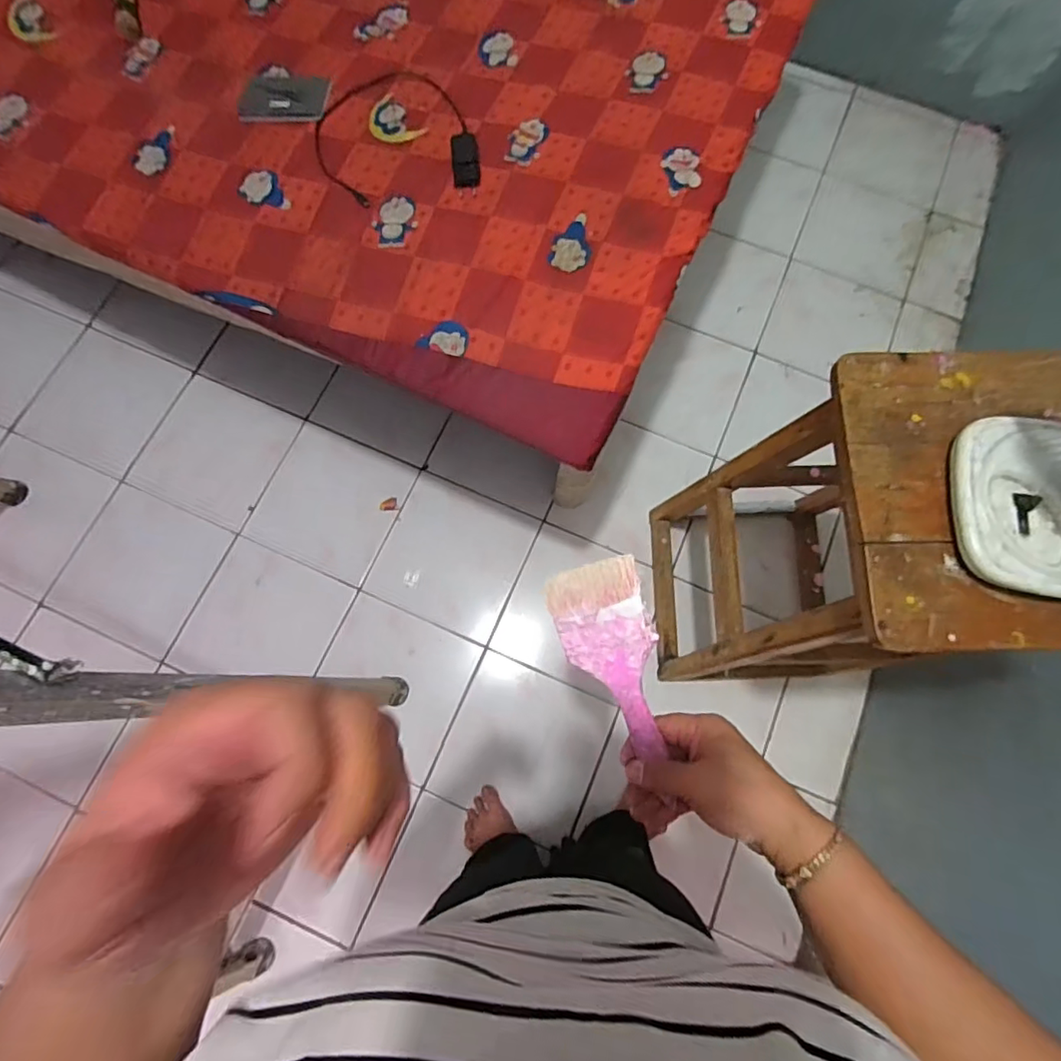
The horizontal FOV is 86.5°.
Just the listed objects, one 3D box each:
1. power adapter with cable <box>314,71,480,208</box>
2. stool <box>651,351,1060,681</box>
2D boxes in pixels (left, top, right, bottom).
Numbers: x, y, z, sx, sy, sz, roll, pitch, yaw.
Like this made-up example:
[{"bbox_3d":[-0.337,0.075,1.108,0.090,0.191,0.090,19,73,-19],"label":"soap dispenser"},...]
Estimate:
[{"bbox_3d":[-0.182,-0.538,0.749,0.216,0.032,0.222,-7,76,-3],"label":"power adapter with cable"},{"bbox_3d":[0.412,0.045,0.846,0.338,0.687,0.308,0,77,0],"label":"stool"}]

